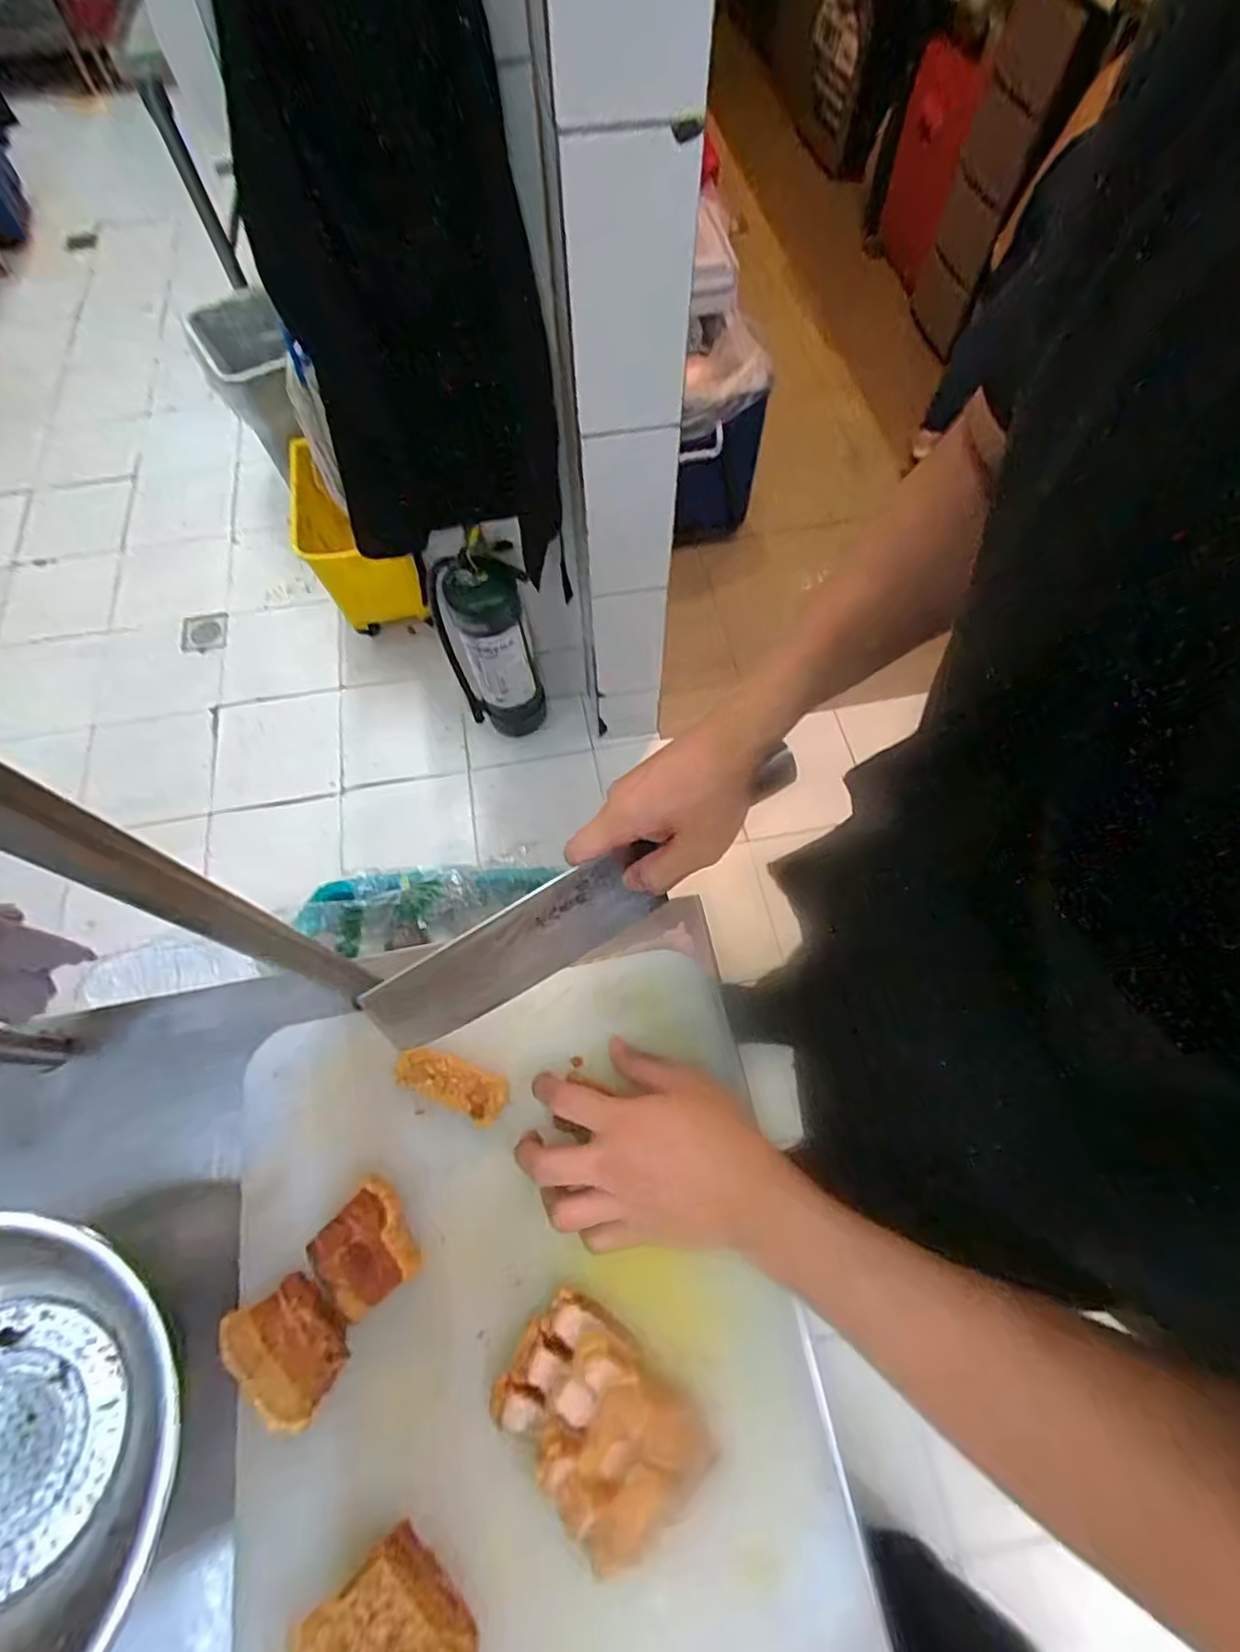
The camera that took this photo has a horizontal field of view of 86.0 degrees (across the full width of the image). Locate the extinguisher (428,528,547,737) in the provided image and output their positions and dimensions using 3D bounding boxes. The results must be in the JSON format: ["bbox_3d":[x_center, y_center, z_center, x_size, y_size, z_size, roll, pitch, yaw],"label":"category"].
[{"bbox_3d":[-0.259,-0.355,1.351,0.172,0.534,0.138,-16,66,-7],"label":"extinguisher"}]

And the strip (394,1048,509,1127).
[{"bbox_3d":[-0.119,0.182,0.468,0.080,0.012,0.032,18,67,9],"label":"strip"}]

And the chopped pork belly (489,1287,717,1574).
[{"bbox_3d":[-0.012,0.342,0.387,0.114,0.057,0.079,38,71,16],"label":"chopped pork belly"}]

